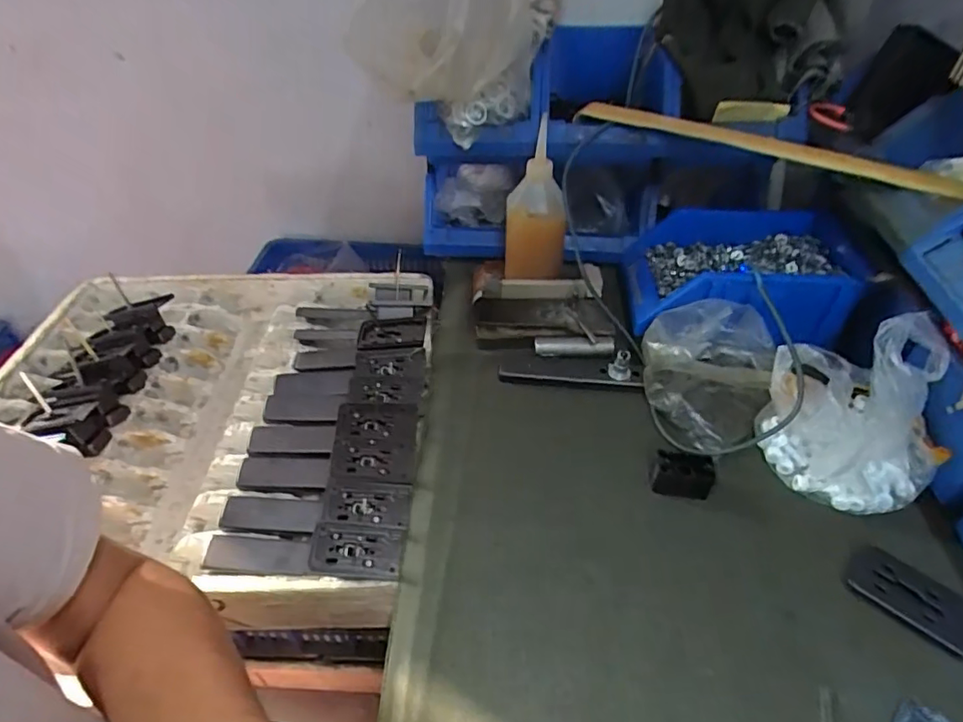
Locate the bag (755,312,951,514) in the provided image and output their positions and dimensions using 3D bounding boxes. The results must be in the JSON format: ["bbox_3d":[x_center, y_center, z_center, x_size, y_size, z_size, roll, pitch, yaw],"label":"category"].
[{"bbox_3d":[0.354,0.035,0.496,0.147,0.162,0.128,9,44,9],"label":"bag"}]

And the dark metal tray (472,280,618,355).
[{"bbox_3d":[0.077,-0.052,0.663,0.163,0.038,0.102,1,43,1],"label":"dark metal tray"}]

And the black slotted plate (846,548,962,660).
[{"bbox_3d":[0.351,0.192,0.443,0.093,0.004,0.057,31,51,28],"label":"black slotted plate"}]

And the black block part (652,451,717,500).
[{"bbox_3d":[0.190,0.107,0.514,0.051,0.034,0.032,8,43,8],"label":"black block part"}]

